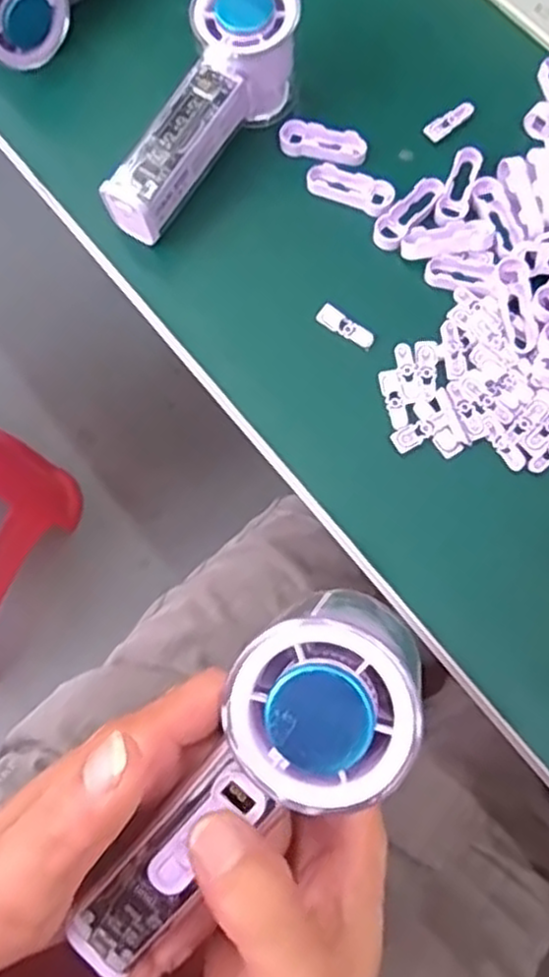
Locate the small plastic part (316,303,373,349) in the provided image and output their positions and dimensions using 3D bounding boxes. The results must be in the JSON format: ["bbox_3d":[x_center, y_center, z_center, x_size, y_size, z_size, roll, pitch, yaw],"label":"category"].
[{"bbox_3d":[0.039,-0.089,0.400,0.035,0.006,0.011,38,78,12],"label":"small plastic part"}]

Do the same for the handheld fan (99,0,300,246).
[{"bbox_3d":[-0.041,-0.212,0.417,0.049,0.058,0.156,33,89,11],"label":"handheld fan"}]

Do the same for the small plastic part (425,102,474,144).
[{"bbox_3d":[0.106,-0.222,0.436,0.034,0.005,0.013,-40,76,-9],"label":"small plastic part"}]

